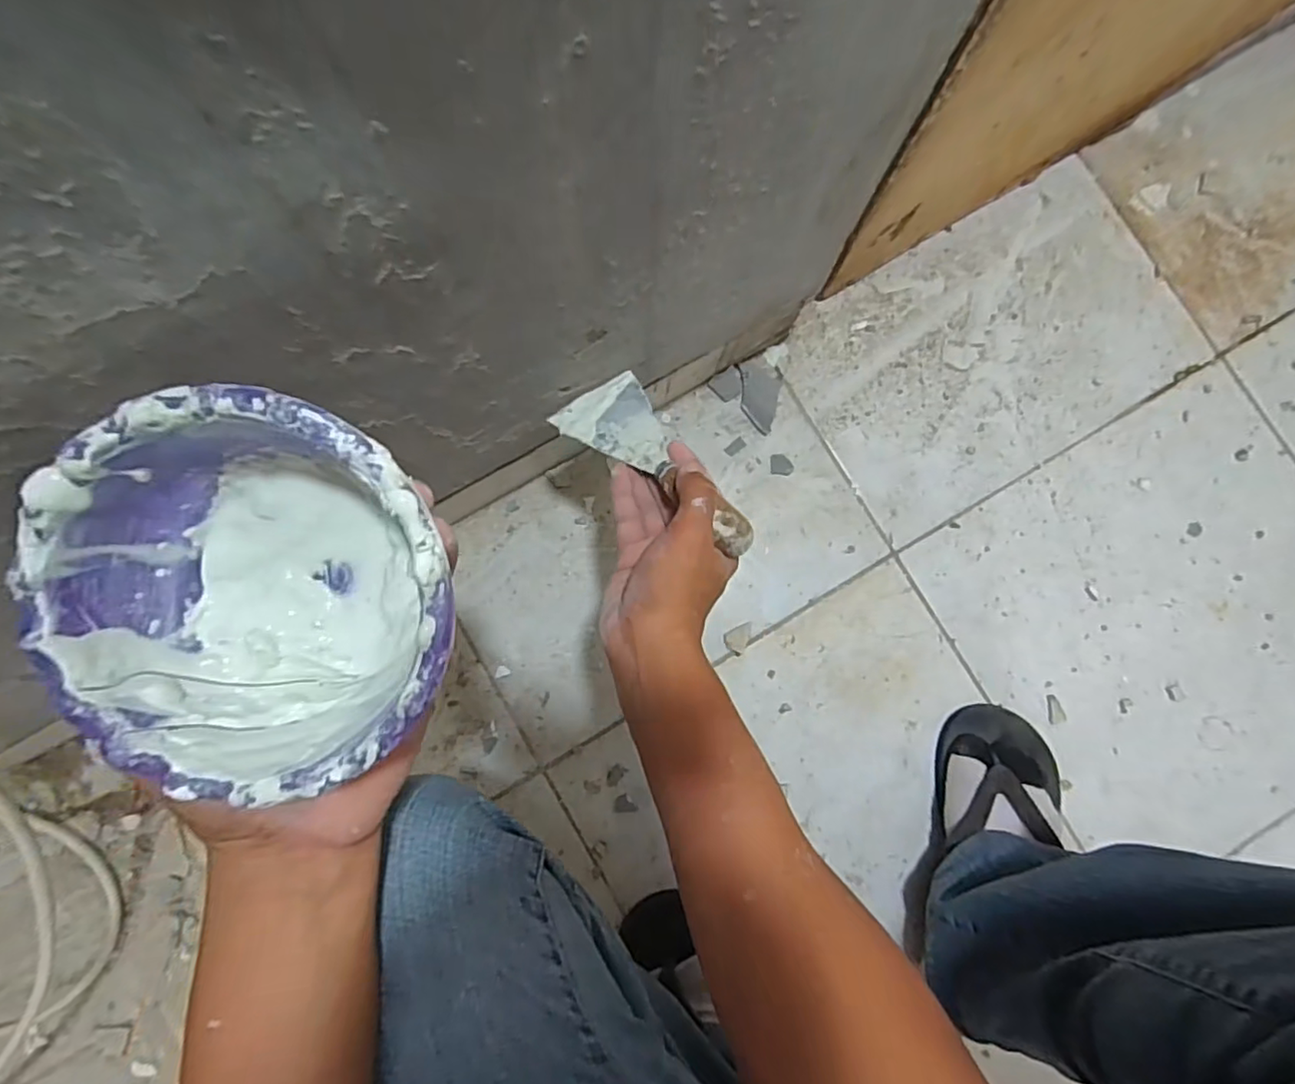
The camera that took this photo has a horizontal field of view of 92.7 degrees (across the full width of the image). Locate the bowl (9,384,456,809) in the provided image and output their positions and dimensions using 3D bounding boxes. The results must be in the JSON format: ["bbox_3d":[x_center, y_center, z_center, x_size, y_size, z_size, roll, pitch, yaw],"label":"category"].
[{"bbox_3d":[-0.126,0.020,0.211,0.120,0.070,0.122,0,84,-1],"label":"bowl"}]

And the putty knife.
[{"bbox_3d":[0.007,-0.054,0.414,0.066,0.015,0.175,-41,58,-4],"label":"putty knife"}]

